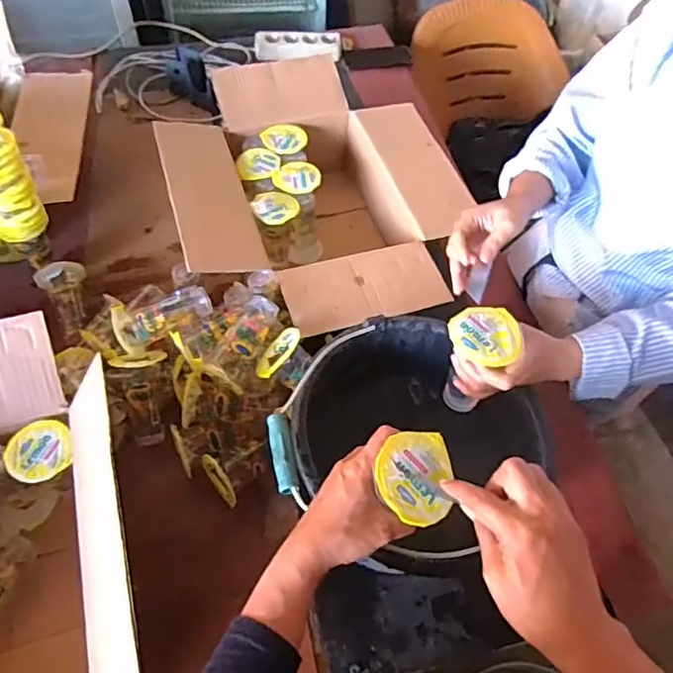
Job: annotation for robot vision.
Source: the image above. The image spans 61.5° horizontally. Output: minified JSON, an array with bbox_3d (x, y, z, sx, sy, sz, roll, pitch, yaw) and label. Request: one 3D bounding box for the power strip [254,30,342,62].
[{"bbox_3d":[-0.090,-0.686,1.342,0.205,0.037,0.074,-4,56,-7],"label":"power strip"}]

